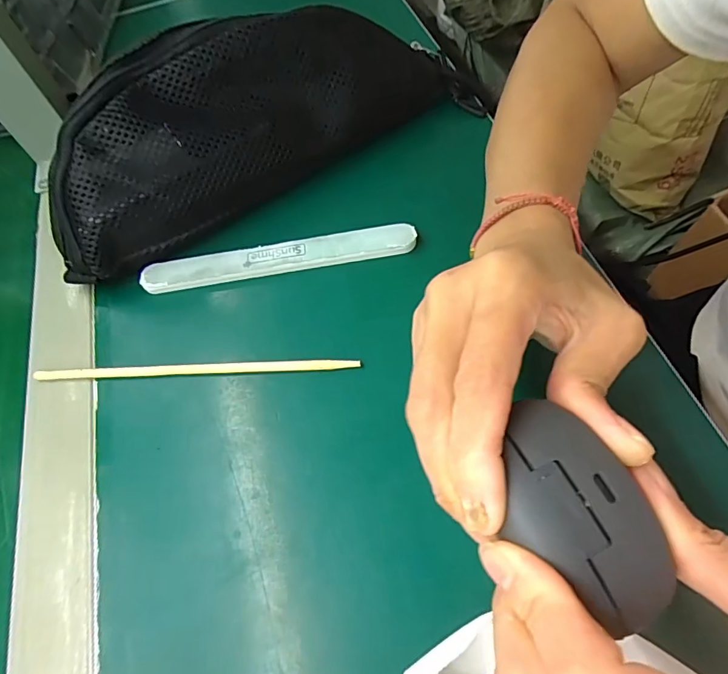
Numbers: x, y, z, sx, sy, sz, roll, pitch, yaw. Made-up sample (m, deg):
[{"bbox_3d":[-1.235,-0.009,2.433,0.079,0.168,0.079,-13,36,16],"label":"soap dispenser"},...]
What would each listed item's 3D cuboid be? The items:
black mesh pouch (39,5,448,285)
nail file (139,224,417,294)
[{"bbox_3d":[-0.076,-0.150,0.307,0.282,0.111,0.050,-32,23,-12],"label":"black mesh pouch"},{"bbox_3d":[-0.055,-0.051,0.296,0.172,0.007,0.020,-9,73,3],"label":"nail file"}]

